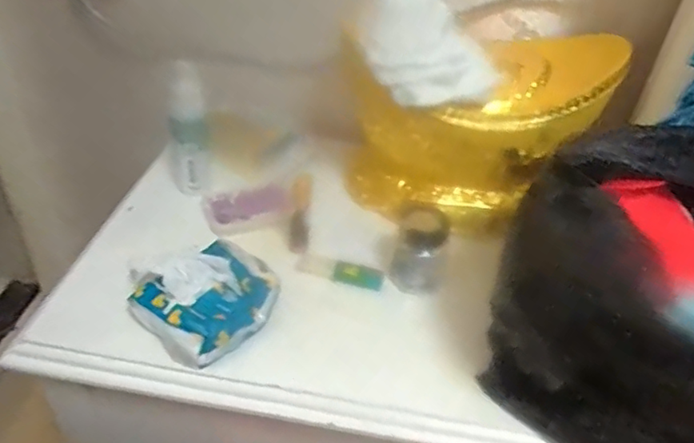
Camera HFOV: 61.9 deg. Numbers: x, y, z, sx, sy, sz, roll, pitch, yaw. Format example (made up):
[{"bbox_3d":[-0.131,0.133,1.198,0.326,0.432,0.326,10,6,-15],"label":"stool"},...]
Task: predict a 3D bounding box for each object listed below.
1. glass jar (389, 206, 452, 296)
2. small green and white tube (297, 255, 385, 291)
[{"bbox_3d":[0.070,0.028,0.552,0.052,0.066,0.051,9,40,5],"label":"glass jar"},{"bbox_3d":[-0.006,0.049,0.566,0.086,0.006,0.022,11,58,11],"label":"small green and white tube"}]

